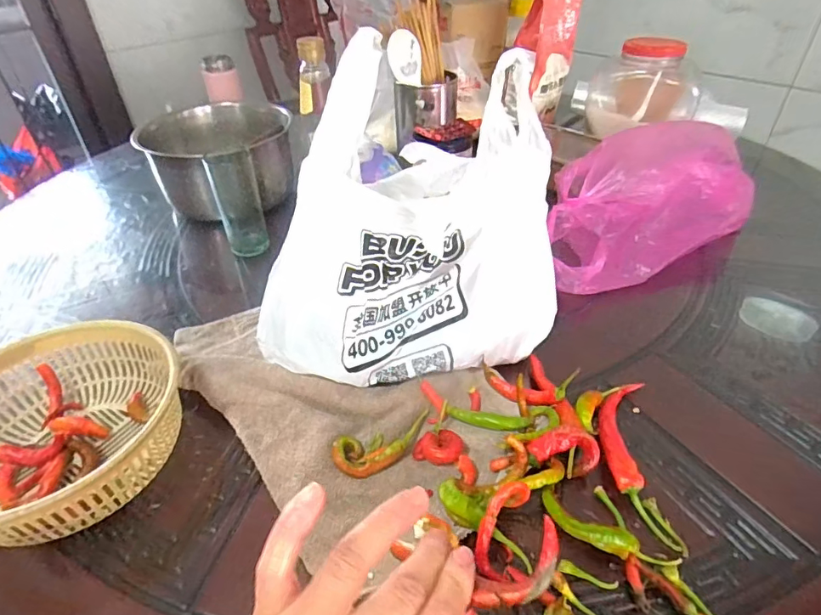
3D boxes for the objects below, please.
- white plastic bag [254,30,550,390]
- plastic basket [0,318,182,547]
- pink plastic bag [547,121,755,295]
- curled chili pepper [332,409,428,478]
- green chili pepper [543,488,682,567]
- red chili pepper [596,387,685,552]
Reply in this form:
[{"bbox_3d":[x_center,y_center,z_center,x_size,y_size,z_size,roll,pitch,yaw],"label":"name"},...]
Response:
[{"bbox_3d":[-0.005,-0.069,0.420,0.277,0.239,0.124,-12,41,-12],"label":"white plastic bag"},{"bbox_3d":[-0.285,0.102,0.402,0.191,0.074,0.186,-19,43,-20],"label":"plastic basket"},{"bbox_3d":[0.304,-0.136,0.628,0.329,0.113,0.154,-15,41,-15],"label":"pink plastic bag"},{"bbox_3d":[-0.019,0.110,0.397,0.083,0.014,0.034,-17,42,-17],"label":"curled chili pepper"},{"bbox_3d":[0.137,0.160,0.347,0.095,0.010,0.024,24,46,28],"label":"green chili pepper"},{"bbox_3d":[0.180,0.120,0.404,0.043,0.016,0.145,4,40,7],"label":"red chili pepper"}]

